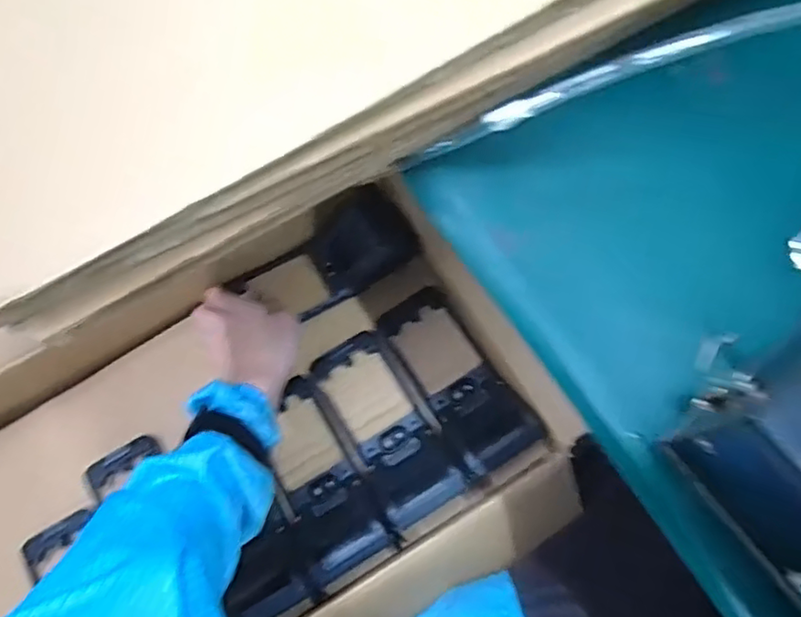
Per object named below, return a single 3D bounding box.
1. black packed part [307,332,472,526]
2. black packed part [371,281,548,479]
[{"bbox_3d":[-0.016,0.100,0.559,0.087,0.050,0.168,-28,74,-7],"label":"black packed part"},{"bbox_3d":[0.048,0.064,0.572,0.080,0.050,0.182,-33,60,-8],"label":"black packed part"}]

